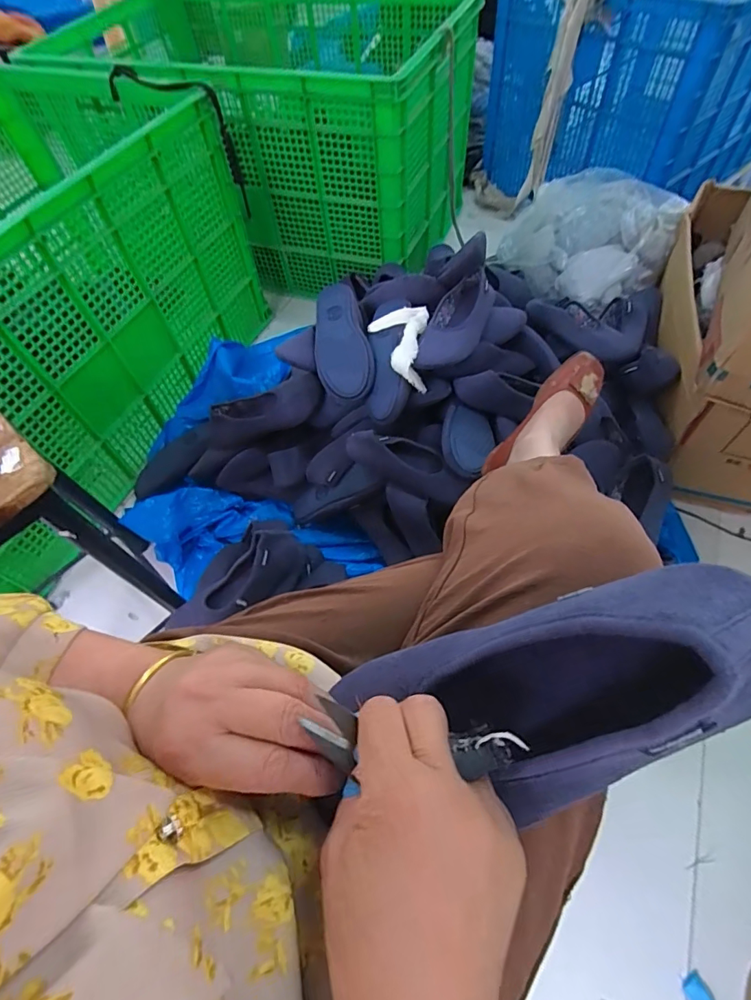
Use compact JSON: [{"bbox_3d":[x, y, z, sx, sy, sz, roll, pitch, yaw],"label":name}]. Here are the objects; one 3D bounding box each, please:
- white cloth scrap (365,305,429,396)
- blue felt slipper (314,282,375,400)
[{"bbox_3d":[0.043,-0.271,0.822,0.108,0.061,0.159,-3,59,3],"label":"white cloth scrap"},{"bbox_3d":[-0.067,-0.303,0.844,0.100,0.066,0.244,-11,78,-3],"label":"blue felt slipper"}]

